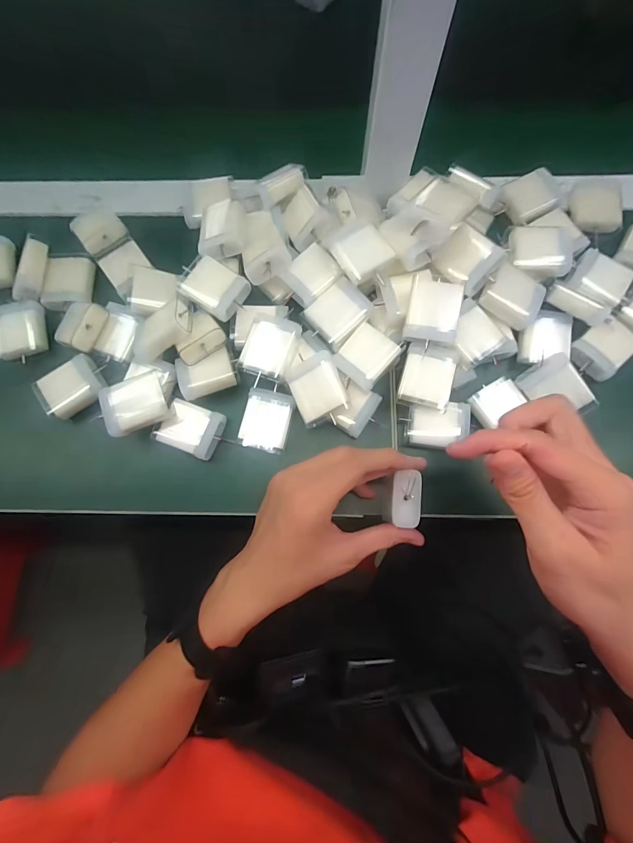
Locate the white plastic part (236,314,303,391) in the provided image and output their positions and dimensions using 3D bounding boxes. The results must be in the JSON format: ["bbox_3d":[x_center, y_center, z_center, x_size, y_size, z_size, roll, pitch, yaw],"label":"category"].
[{"bbox_3d":[-0.039,-0.063,0.318,0.043,0.017,0.057,19,77,6],"label":"white plastic part"}]

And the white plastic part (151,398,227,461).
[{"bbox_3d":[-0.108,0.006,0.322,0.049,0.016,0.041,22,78,6],"label":"white plastic part"}]

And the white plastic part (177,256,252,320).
[{"bbox_3d":[-0.091,-0.118,0.330,0.055,0.021,0.042,34,79,9],"label":"white plastic part"}]

